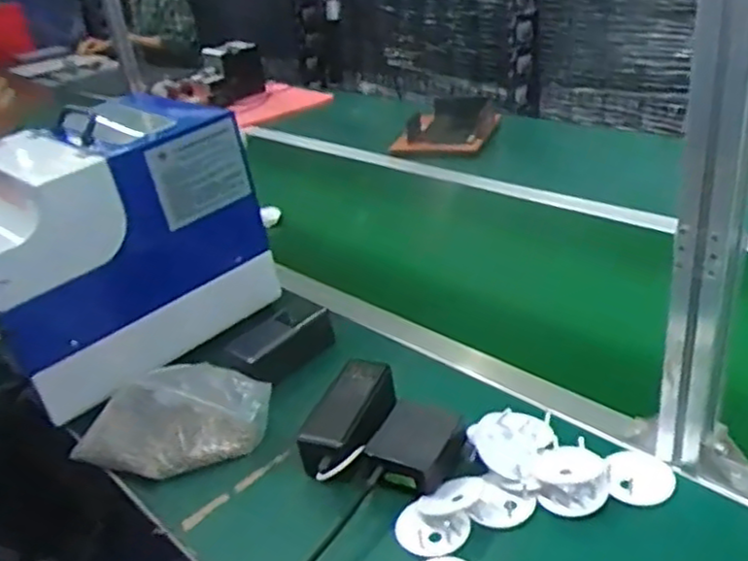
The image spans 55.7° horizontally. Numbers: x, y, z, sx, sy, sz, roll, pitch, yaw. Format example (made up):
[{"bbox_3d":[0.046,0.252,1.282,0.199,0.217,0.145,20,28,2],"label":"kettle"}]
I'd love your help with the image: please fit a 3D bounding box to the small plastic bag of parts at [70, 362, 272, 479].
[{"bbox_3d":[-0.208,0.140,0.714,0.213,0.094,0.053,-8,28,0],"label":"small plastic bag of parts"}]

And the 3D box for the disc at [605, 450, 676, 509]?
[{"bbox_3d":[0.234,0.174,0.623,0.055,0.006,0.052,-1,45,1],"label":"disc"}]

